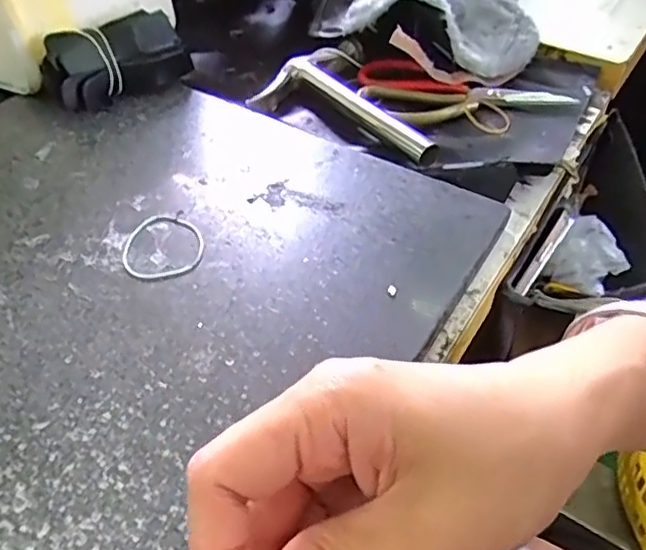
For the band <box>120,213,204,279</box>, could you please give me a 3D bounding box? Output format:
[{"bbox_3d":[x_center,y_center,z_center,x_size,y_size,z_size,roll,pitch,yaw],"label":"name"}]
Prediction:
[{"bbox_3d":[-0.099,-0.020,0.385,0.048,0.004,0.057,1,44,-1],"label":"band"}]

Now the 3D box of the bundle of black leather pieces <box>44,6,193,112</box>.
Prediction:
[{"bbox_3d":[-0.165,-0.173,0.504,0.050,0.052,0.119,34,53,29],"label":"bundle of black leather pieces"}]

